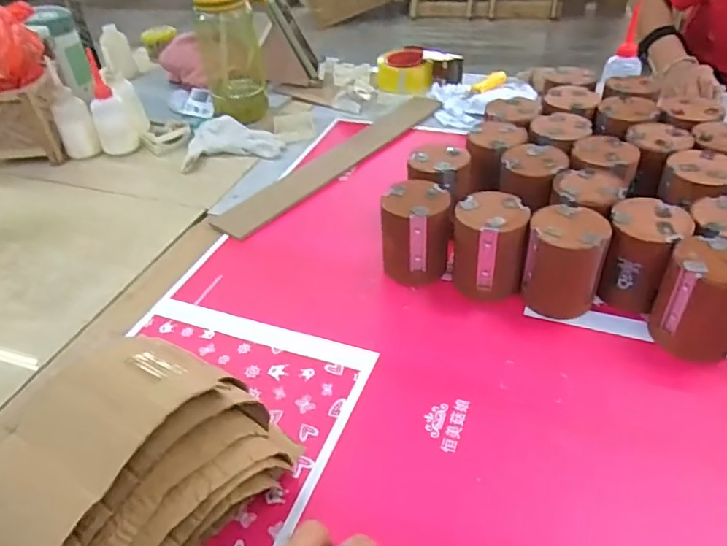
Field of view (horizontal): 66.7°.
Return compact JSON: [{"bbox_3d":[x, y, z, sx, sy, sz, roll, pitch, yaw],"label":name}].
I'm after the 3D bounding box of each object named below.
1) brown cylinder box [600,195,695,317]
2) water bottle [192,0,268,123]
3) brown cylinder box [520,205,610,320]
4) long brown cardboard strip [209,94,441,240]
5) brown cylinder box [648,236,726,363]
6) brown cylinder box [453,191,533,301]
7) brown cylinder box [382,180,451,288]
[{"bbox_3d":[0.296,-0.019,0.591,0.074,0.096,0.078,24,49,30],"label":"brown cylinder box"},{"bbox_3d":[-0.222,-0.411,0.987,0.137,0.258,0.129,-9,41,-3],"label":"water bottle"},{"bbox_3d":[0.219,-0.011,0.604,0.078,0.101,0.072,12,44,19],"label":"brown cylinder box"},{"bbox_3d":[-0.038,-0.188,0.905,0.077,0.012,0.486,27,51,32],"label":"long brown cardboard strip"},{"bbox_3d":[0.333,0.026,0.540,0.077,0.100,0.075,19,47,26],"label":"brown cylinder box"},{"bbox_3d":[0.144,-0.030,0.635,0.077,0.104,0.075,4,42,11],"label":"brown cylinder box"},{"bbox_3d":[0.064,-0.047,0.663,0.080,0.103,0.080,3,42,10],"label":"brown cylinder box"}]

